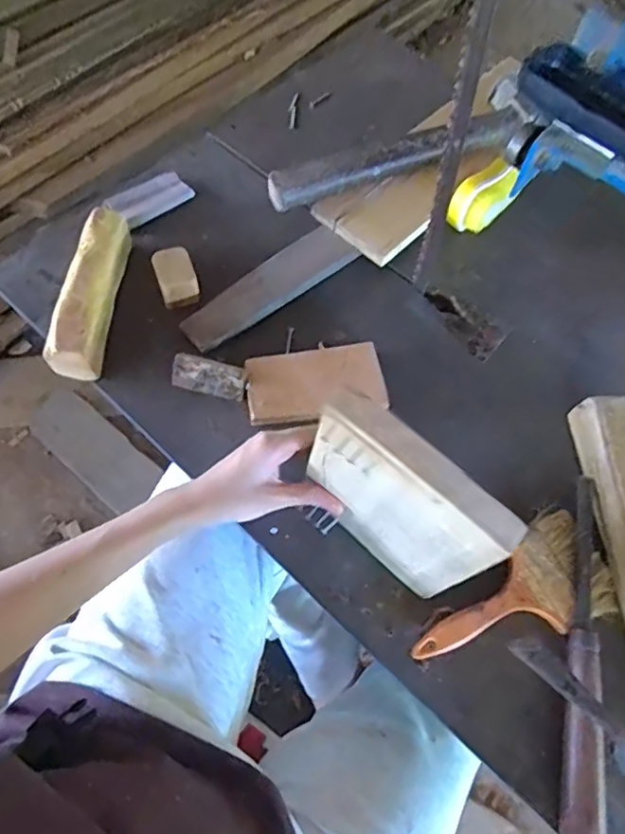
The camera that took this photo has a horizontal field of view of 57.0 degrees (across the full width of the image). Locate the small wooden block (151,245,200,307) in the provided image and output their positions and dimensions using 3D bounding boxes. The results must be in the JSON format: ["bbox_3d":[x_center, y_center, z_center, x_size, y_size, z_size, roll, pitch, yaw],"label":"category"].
[{"bbox_3d":[-0.140,-0.144,0.590,0.038,0.024,0.055,-16,66,-11],"label":"small wooden block"}]

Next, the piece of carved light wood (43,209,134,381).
[{"bbox_3d":[-0.218,-0.123,0.570,0.044,0.047,0.181,7,64,0],"label":"piece of carved light wood"}]

